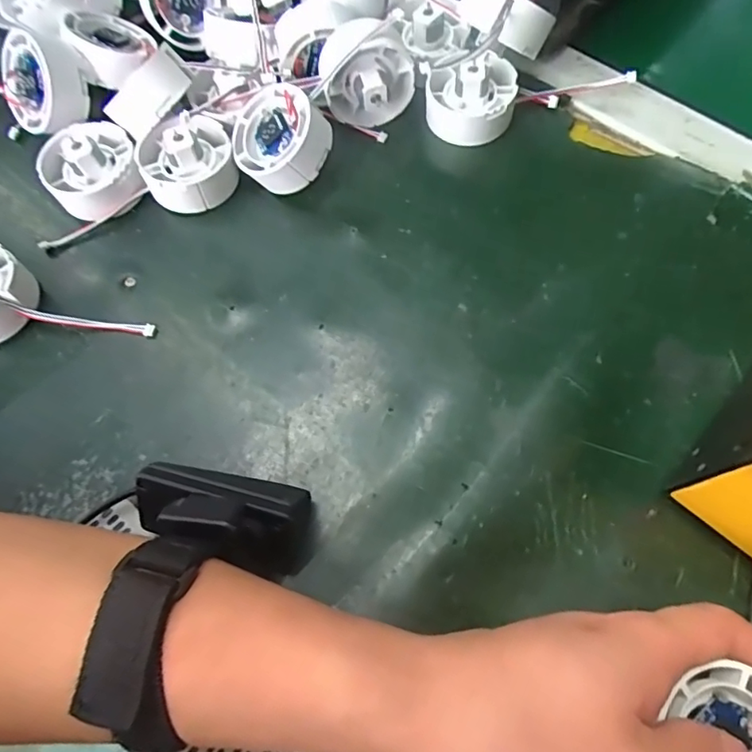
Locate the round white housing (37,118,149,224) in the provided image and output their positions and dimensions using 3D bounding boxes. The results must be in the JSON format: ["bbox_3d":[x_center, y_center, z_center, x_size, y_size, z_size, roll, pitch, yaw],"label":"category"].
[{"bbox_3d":[-0.165,-0.121,0.324,0.056,0.036,0.056,-1,67,3],"label":"round white housing"}]

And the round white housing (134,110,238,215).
[{"bbox_3d":[-0.109,-0.125,0.323,0.053,0.042,0.050,-1,67,3],"label":"round white housing"}]

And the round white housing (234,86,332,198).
[{"bbox_3d":[-0.056,-0.138,0.319,0.053,0.031,0.053,-5,77,24],"label":"round white housing"}]

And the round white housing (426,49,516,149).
[{"bbox_3d":[0.058,-0.170,0.334,0.053,0.033,0.051,-1,67,3],"label":"round white housing"}]

